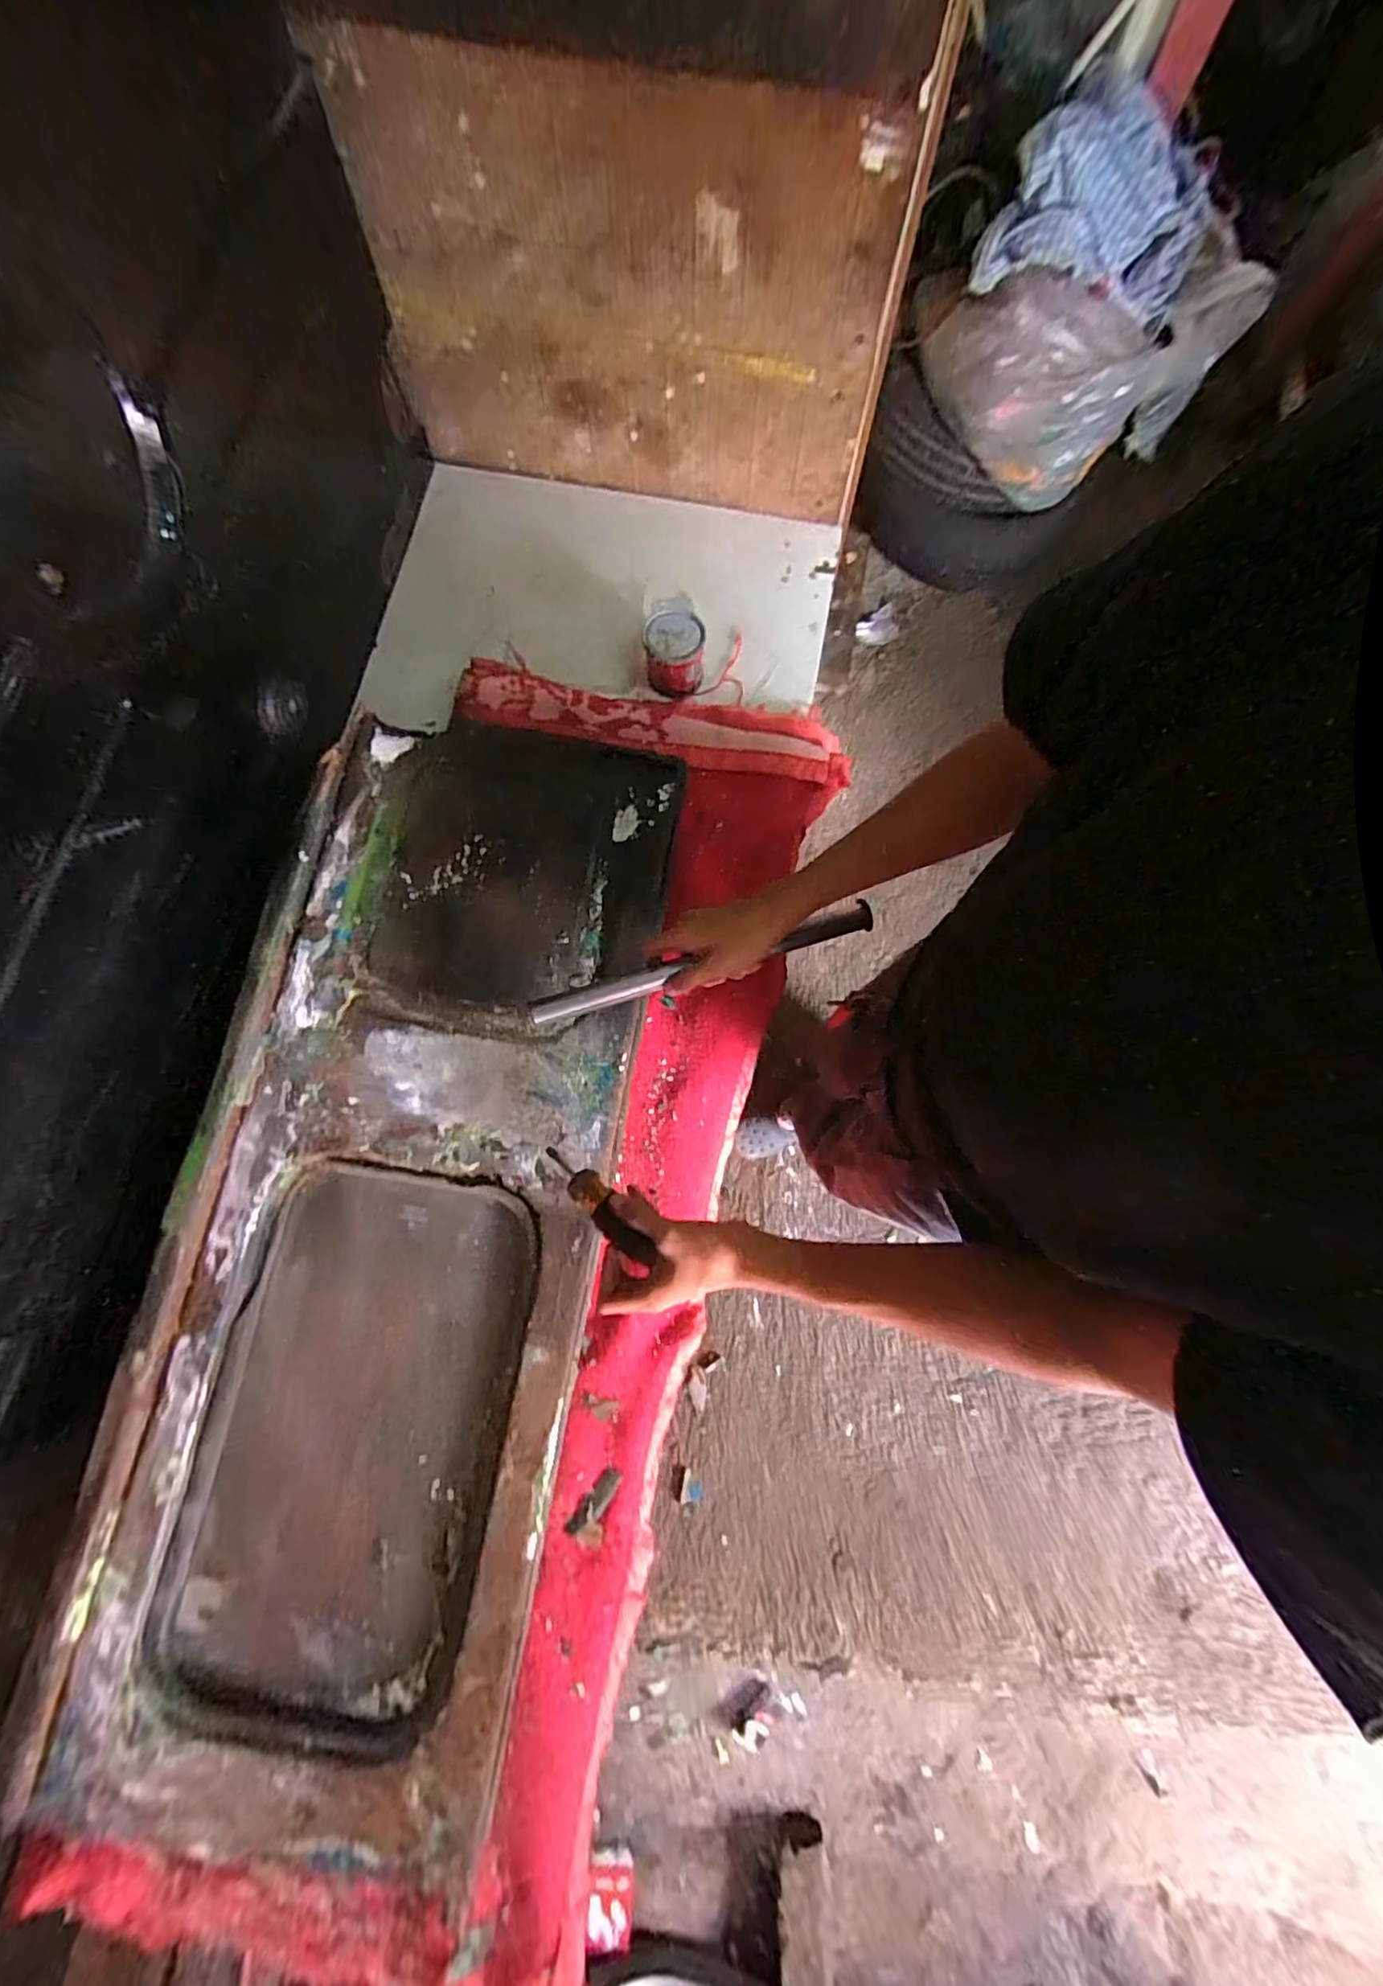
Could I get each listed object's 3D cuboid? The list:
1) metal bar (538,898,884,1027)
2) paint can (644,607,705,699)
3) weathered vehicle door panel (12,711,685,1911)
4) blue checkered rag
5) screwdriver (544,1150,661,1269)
[{"bbox_3d":[0.015,-0.029,0.598,0.334,0.016,0.024,-16,77,-7],"label":"metal bar"},{"bbox_3d":[-0.019,-0.413,0.768,0.068,0.068,0.064,-4,77,1],"label":"paint can"},{"bbox_3d":[-0.270,0.199,0.607,0.377,0.049,1.002,10,78,4],"label":"weathered vehicle door panel"},{"bbox_3d":[0.682,-1.299,1.051,0.343,0.198,0.243,17,78,6],"label":"blue checkered rag"},{"bbox_3d":[-0.080,0.179,0.548,0.150,0.024,0.029,29,77,44],"label":"screwdriver"}]

